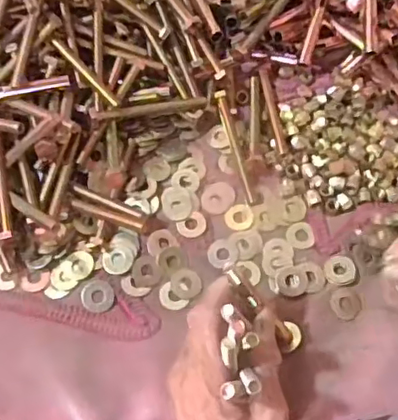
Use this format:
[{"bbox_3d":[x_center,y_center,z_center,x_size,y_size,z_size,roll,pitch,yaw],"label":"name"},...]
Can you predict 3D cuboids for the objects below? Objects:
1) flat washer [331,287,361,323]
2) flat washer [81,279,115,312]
[{"bbox_3d":[0.116,0.074,0.462,0.024,0.004,0.025,0,66,1],"label":"flat washer"},{"bbox_3d":[-0.080,0.067,0.461,0.025,0.004,0.026,0,66,1],"label":"flat washer"}]

